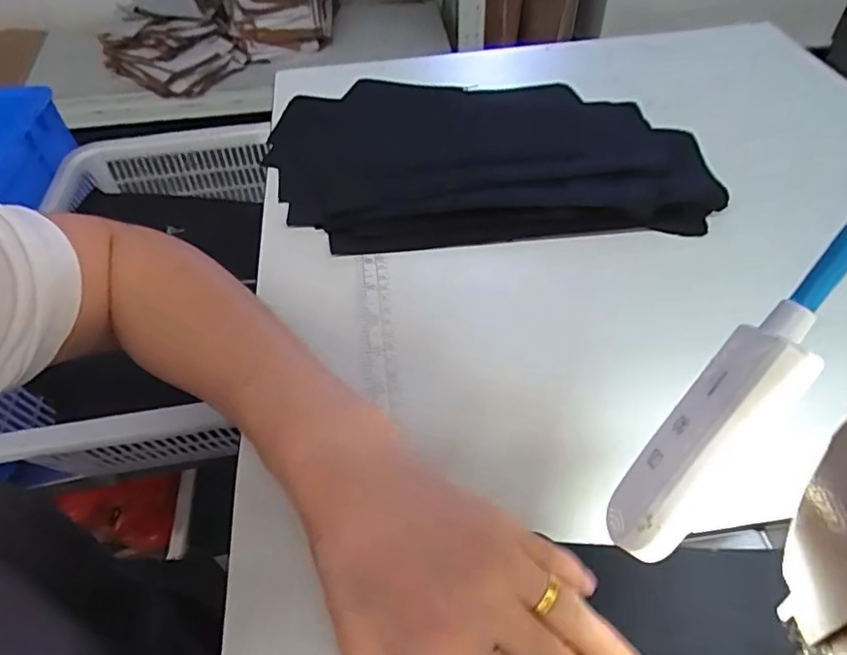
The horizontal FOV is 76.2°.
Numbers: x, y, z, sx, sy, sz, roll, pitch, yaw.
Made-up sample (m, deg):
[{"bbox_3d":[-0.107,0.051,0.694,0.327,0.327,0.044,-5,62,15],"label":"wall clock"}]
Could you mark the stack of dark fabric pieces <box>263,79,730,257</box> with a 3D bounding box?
[{"bbox_3d":[0.045,-0.147,0.438,0.325,0.021,0.228,-5,50,0],"label":"stack of dark fabric pieces"}]

